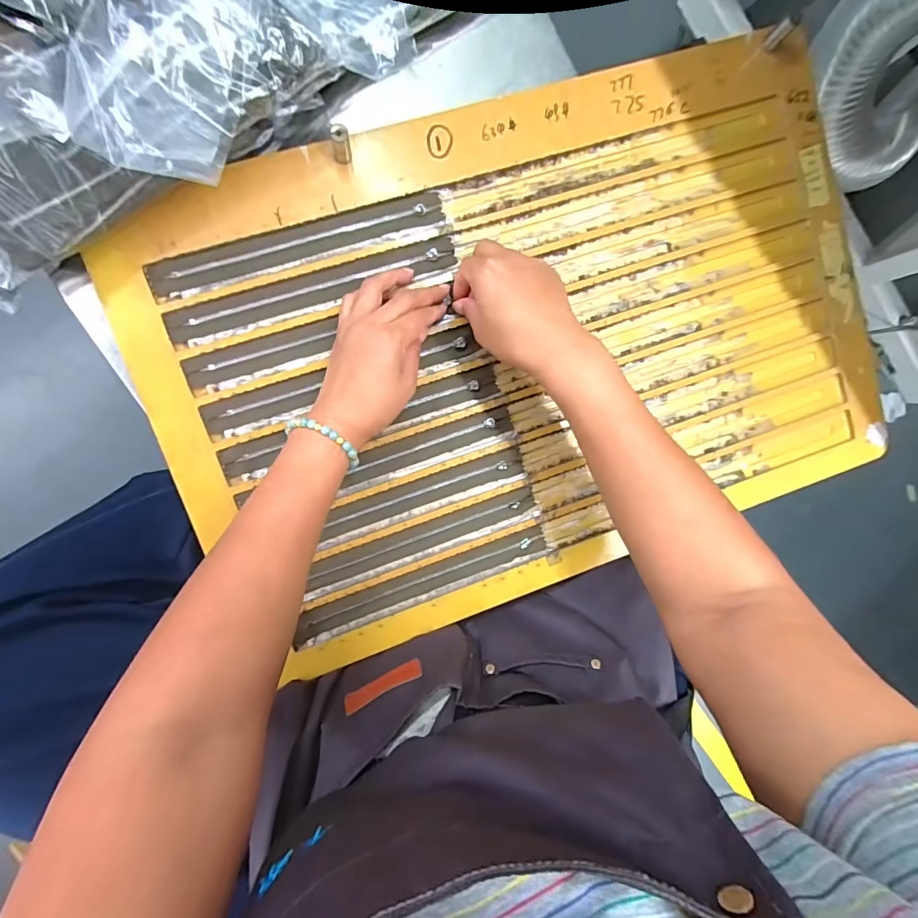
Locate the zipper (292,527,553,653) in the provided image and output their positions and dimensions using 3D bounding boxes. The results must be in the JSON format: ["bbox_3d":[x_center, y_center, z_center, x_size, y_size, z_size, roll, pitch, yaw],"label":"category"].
[{"bbox_3d":[-0.034,0.119,0.414,0.249,0.005,0.026,-19,96,-7],"label":"zipper"}]

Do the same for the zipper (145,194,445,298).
[{"bbox_3d":[-0.138,-0.193,0.381,0.257,0.008,0.027,-19,99,-6],"label":"zipper"}]

